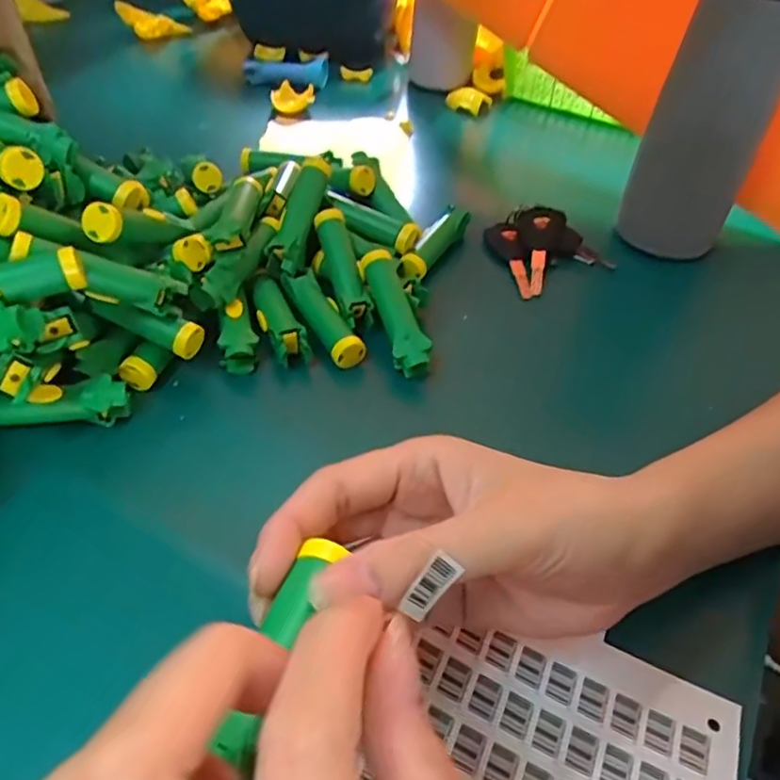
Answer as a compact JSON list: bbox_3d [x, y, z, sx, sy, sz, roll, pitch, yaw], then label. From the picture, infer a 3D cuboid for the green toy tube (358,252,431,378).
[{"bbox_3d":[0.003,-0.047,0.376,0.018,0.018,0.081,-12,64,-18],"label":"green toy tube"}]

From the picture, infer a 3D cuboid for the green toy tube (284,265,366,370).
[{"bbox_3d":[-0.041,-0.044,0.383,0.019,0.020,0.073,-21,51,-23],"label":"green toy tube"}]

